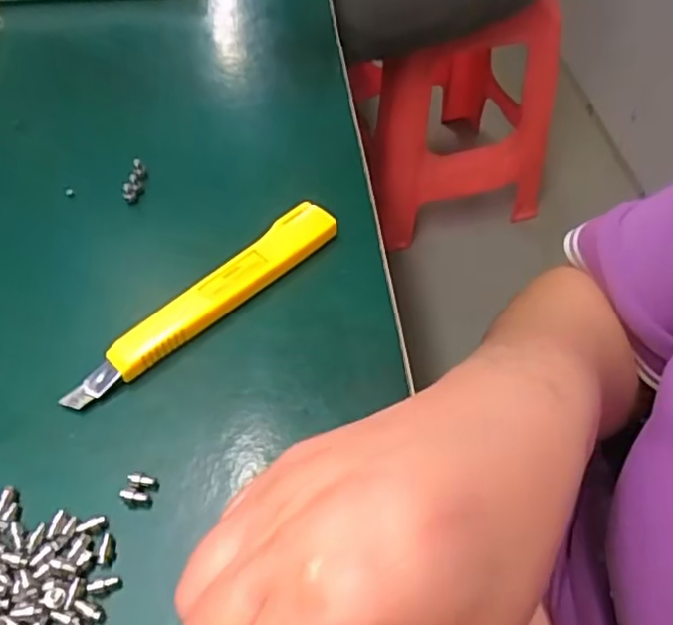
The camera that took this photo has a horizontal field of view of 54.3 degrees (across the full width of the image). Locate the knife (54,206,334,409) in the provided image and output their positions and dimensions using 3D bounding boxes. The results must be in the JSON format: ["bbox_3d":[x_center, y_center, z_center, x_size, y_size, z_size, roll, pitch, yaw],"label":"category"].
[{"bbox_3d":[-0.053,-0.005,0.274,0.130,0.011,0.018,-39,62,-24],"label":"knife"}]

